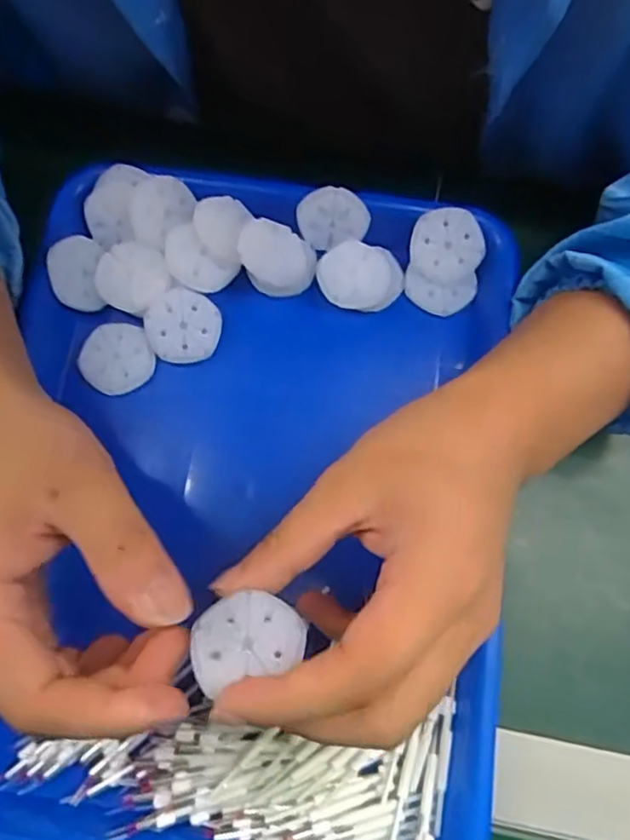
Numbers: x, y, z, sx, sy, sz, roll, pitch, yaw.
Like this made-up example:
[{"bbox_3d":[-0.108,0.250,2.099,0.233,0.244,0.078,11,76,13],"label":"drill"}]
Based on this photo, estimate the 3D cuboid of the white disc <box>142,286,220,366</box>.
[{"bbox_3d":[-0.070,-0.049,0.352,0.038,0.004,0.038,0,88,-9],"label":"white disc"}]

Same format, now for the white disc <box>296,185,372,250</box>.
[{"bbox_3d":[0.009,-0.107,0.358,0.037,0.032,0.006,-9,45,13],"label":"white disc"}]

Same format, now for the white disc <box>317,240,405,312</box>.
[{"bbox_3d":[0.024,-0.078,0.360,0.042,0.012,0.039,0,73,0],"label":"white disc"}]

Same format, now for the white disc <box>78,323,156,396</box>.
[{"bbox_3d":[-0.104,-0.032,0.351,0.036,0.004,0.038,0,73,0],"label":"white disc"}]

